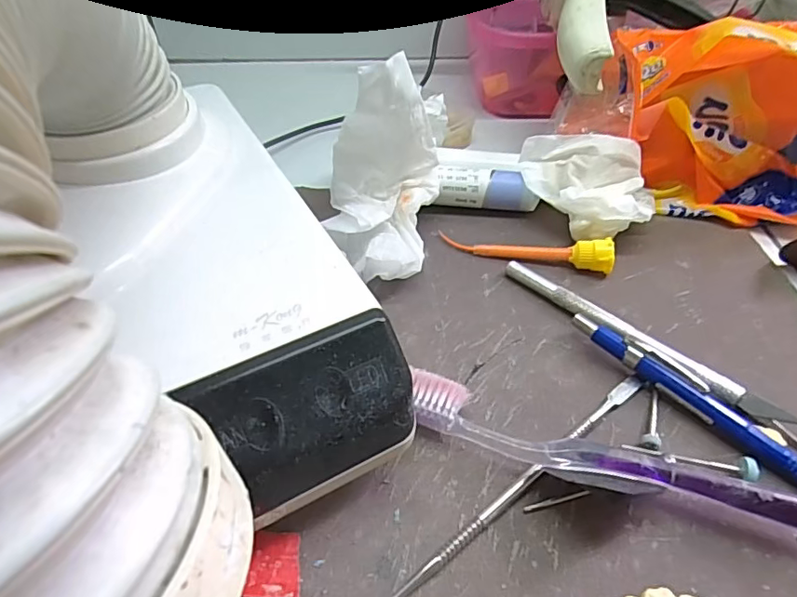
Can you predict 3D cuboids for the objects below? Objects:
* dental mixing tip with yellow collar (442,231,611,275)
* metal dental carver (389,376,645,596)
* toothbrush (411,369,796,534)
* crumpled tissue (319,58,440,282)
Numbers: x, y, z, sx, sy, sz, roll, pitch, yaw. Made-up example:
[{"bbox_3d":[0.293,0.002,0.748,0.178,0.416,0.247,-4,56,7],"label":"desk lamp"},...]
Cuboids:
[{"bbox_3d":[0.067,-0.028,0.279,0.086,0.016,0.013,12,49,10],"label":"dental mixing tip with yellow collar"},{"bbox_3d":[0.044,0.070,0.196,0.152,0.004,0.006,-31,55,-25],"label":"metal dental carver"},{"bbox_3d":[0.084,0.062,0.192,0.169,0.021,0.019,17,50,14],"label":"toothbrush"},{"bbox_3d":[-0.008,-0.057,0.249,0.049,0.097,0.065,5,48,4],"label":"crumpled tissue"}]

